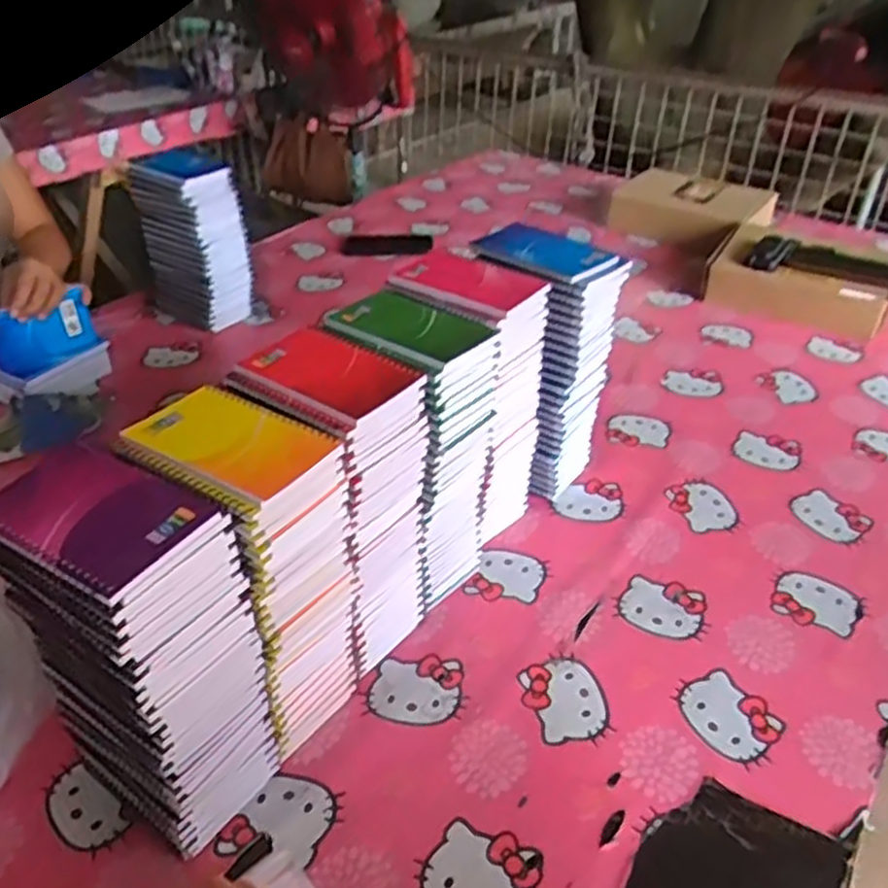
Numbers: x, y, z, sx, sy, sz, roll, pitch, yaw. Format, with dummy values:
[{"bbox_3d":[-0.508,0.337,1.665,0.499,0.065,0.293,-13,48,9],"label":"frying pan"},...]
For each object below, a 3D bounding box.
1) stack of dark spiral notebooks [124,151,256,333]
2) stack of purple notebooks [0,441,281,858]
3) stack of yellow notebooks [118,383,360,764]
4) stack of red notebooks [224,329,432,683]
[{"bbox_3d":[-0.379,-0.306,1.189,0.147,0.240,0.105,25,43,30],"label":"stack of dark spiral notebooks"},{"bbox_3d":[-0.206,0.149,0.543,0.131,0.287,0.097,22,42,28],"label":"stack of purple notebooks"},{"bbox_3d":[-0.143,0.106,0.599,0.122,0.273,0.101,20,41,26],"label":"stack of yellow notebooks"},{"bbox_3d":[-0.085,0.054,0.673,0.128,0.271,0.100,29,45,33],"label":"stack of red notebooks"}]

